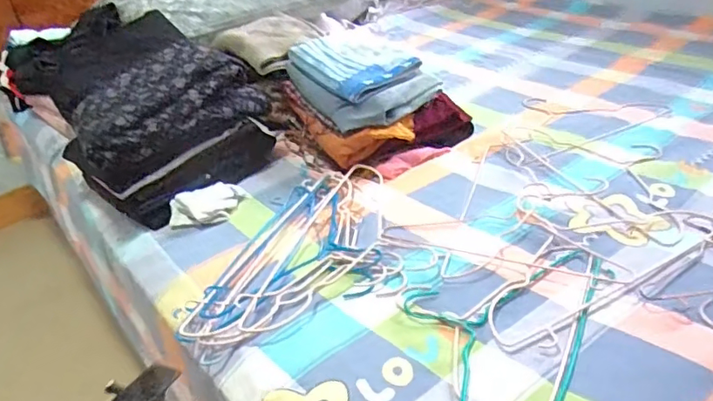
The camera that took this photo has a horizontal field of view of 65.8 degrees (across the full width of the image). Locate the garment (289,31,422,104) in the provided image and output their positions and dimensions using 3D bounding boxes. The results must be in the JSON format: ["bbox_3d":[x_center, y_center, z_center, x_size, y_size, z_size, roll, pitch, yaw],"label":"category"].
[{"bbox_3d":[-0.010,-0.307,1.218,0.195,0.054,0.277,-24,37,-25],"label":"garment"}]

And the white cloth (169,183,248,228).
[{"bbox_3d":[-0.283,0.008,1.068,0.155,0.047,0.088,-24,38,-30],"label":"white cloth"}]

